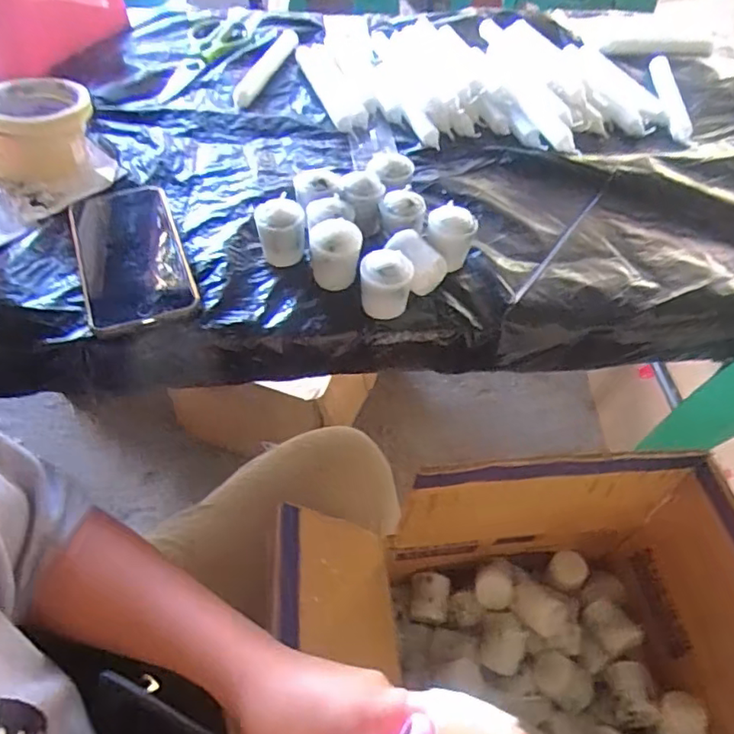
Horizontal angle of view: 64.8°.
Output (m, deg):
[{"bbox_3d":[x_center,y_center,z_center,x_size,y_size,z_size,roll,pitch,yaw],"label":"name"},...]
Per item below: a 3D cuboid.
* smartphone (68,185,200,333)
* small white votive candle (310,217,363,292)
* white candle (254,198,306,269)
[{"bbox_3d":[-0.190,-0.091,0.463,0.080,0.009,0.154,-18,55,-15],"label":"smartphone"},{"bbox_3d":[-0.024,-0.087,0.455,0.038,0.047,0.036,0,52,-2],"label":"small white votive candle"},{"bbox_3d":[-0.068,-0.106,0.463,0.036,0.047,0.030,-2,52,-4],"label":"white candle"}]

